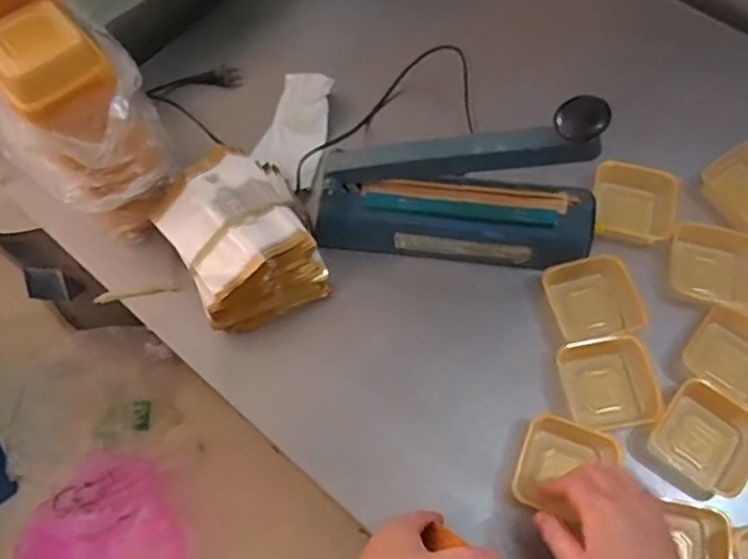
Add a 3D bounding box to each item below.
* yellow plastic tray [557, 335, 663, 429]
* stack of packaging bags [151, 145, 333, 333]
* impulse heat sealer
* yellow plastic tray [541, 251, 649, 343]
[{"bbox_3d":[0.231,0.100,0.643,0.086,0.022,0.090,-9,65,-2],"label":"yellow plastic tray"},{"bbox_3d":[-0.142,-0.048,0.703,0.146,0.075,0.181,-30,68,-11],"label":"stack of packaging bags"},{"bbox_3d":[0.081,-0.092,0.642,0.293,0.199,0.067,7,66,6],"label":"impulse heat sealer"},{"bbox_3d":[0.230,0.024,0.694,0.088,0.052,0.094,-23,66,-8],"label":"yellow plastic tray"}]

